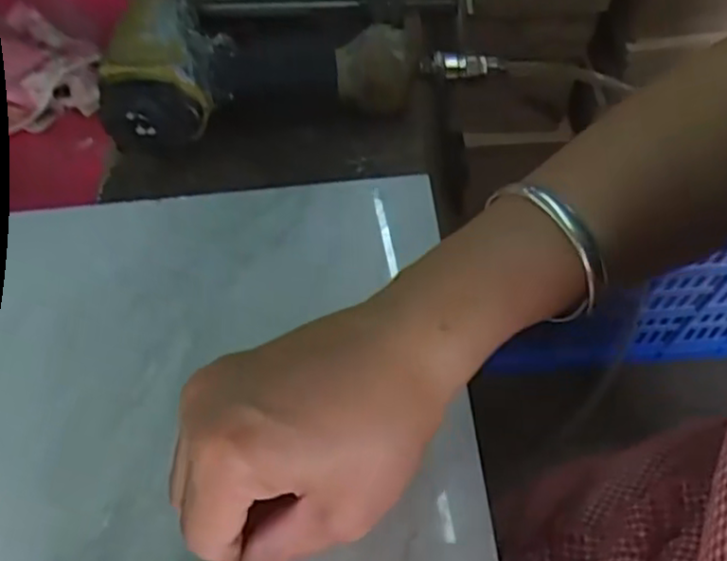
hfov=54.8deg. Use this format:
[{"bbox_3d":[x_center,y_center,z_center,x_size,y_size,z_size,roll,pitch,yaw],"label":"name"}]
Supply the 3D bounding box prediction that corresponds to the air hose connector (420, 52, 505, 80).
[{"bbox_3d":[0.063,-0.140,0.455,0.053,0.013,0.011,-2,61,0],"label":"air hose connector"}]

